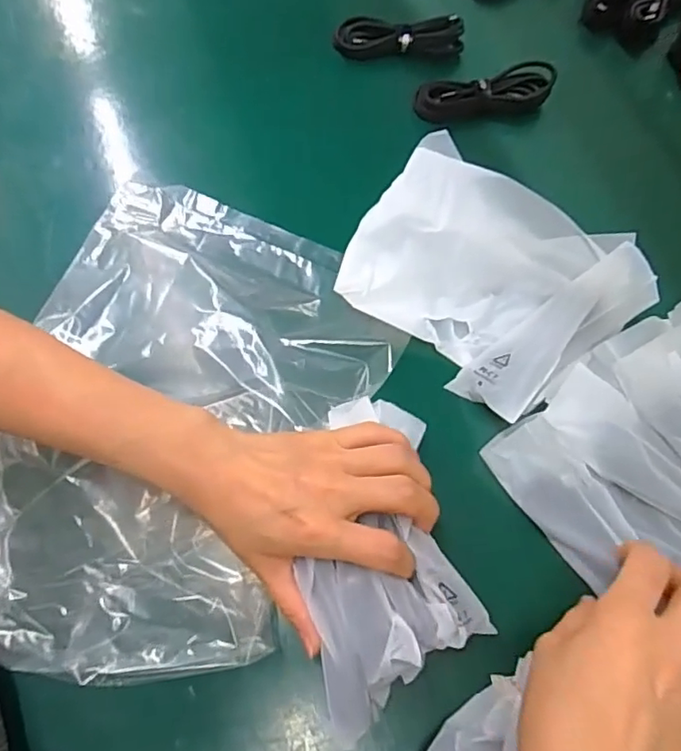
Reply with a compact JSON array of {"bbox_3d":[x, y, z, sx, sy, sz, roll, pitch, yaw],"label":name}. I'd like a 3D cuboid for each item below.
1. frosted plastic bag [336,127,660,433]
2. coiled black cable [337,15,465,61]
[{"bbox_3d":[0.100,-0.070,0.404,0.185,0.036,0.155,37,71,15],"label":"frosted plastic bag"},{"bbox_3d":[0.052,-0.298,0.513,0.111,0.031,0.018,2,27,5],"label":"coiled black cable"}]

